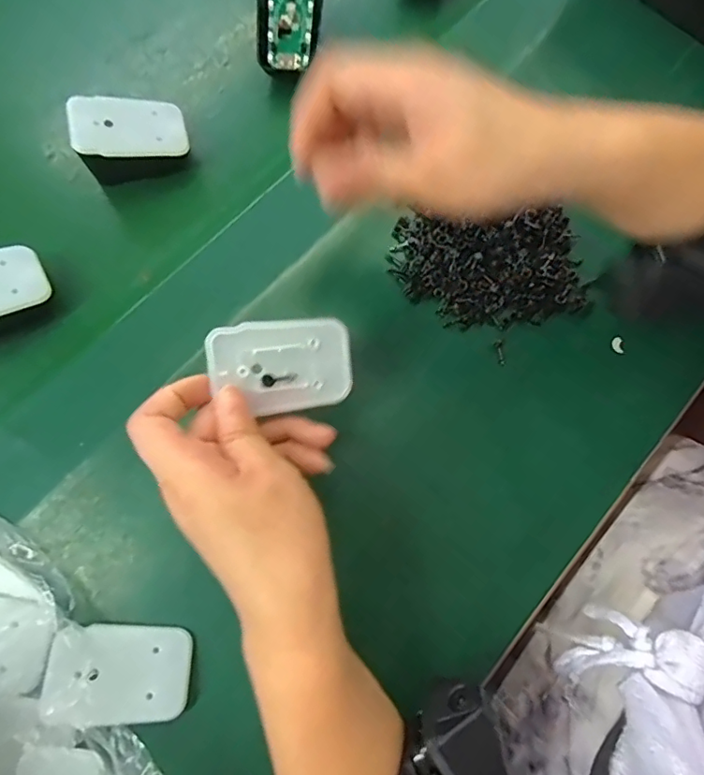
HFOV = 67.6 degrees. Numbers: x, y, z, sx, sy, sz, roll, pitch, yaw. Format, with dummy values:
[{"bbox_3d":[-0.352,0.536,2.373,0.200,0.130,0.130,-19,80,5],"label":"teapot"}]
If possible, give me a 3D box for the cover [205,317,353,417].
[{"bbox_3d":[-0.034,-0.010,0.263,0.069,0.004,0.045,-8,100,-15],"label":"cover"}]

